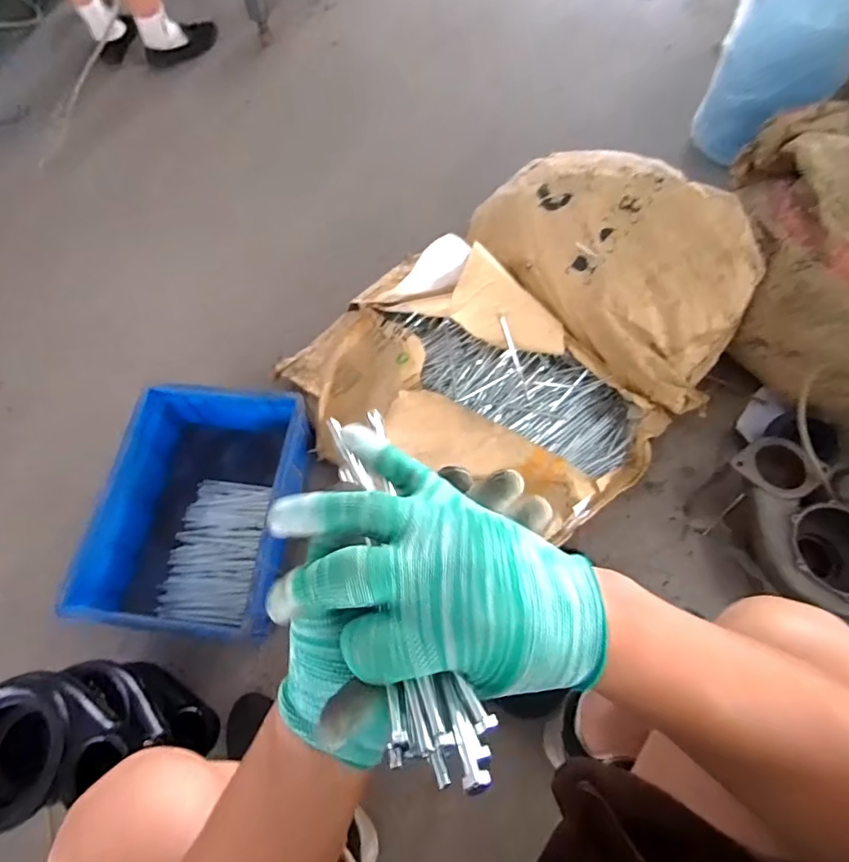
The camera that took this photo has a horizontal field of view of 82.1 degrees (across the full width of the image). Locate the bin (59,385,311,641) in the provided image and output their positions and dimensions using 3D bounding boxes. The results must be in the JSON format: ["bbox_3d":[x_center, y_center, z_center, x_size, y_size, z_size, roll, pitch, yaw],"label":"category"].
[{"bbox_3d":[-0.381,0.144,0.874,0.288,0.186,0.403,8,65,6],"label":"bin"}]

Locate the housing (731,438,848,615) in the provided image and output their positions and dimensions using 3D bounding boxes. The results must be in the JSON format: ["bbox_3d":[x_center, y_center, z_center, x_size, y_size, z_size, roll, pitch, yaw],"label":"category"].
[{"bbox_3d":[0.603,0.158,0.796,0.167,0.121,0.274,-28,67,-11],"label":"housing"}]

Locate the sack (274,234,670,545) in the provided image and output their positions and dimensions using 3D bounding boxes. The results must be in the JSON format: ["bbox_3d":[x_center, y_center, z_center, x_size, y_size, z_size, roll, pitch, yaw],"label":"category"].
[{"bbox_3d":[0.067,-0.074,0.899,0.480,0.201,0.632,-40,69,-16],"label":"sack"}]

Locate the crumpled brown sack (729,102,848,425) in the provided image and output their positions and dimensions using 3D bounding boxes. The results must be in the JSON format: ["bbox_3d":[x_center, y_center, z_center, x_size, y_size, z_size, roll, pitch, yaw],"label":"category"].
[{"bbox_3d":[0.774,-0.312,0.897,0.378,0.262,0.509,17,66,10],"label":"crumpled brown sack"}]

